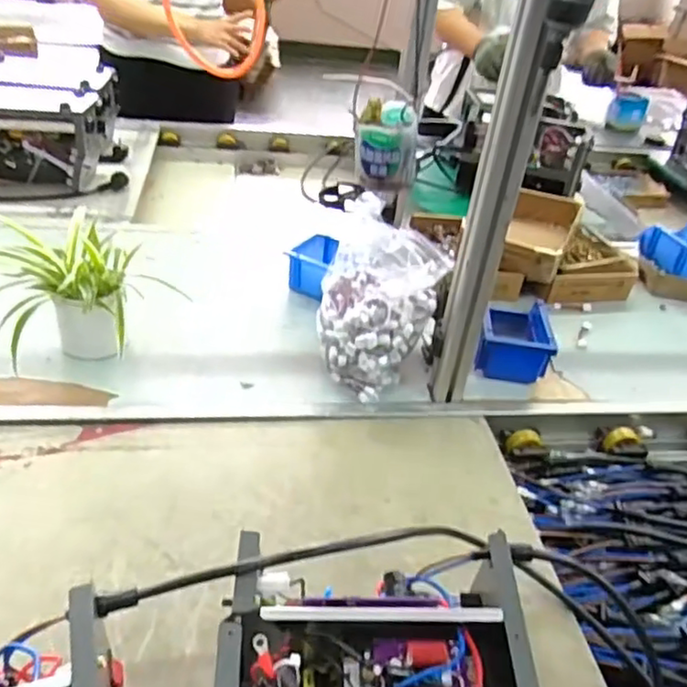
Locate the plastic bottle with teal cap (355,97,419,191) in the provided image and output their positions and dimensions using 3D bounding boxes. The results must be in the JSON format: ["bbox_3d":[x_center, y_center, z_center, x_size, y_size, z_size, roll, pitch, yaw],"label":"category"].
[{"bbox_3d":[0.044,-0.201,0.648,0.060,0.072,0.061,8,36,0],"label":"plastic bottle with teal cap"}]

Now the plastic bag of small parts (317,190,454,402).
[{"bbox_3d":[0.049,-0.061,0.893,0.153,0.211,0.200,8,36,0],"label":"plastic bag of small parts"}]

